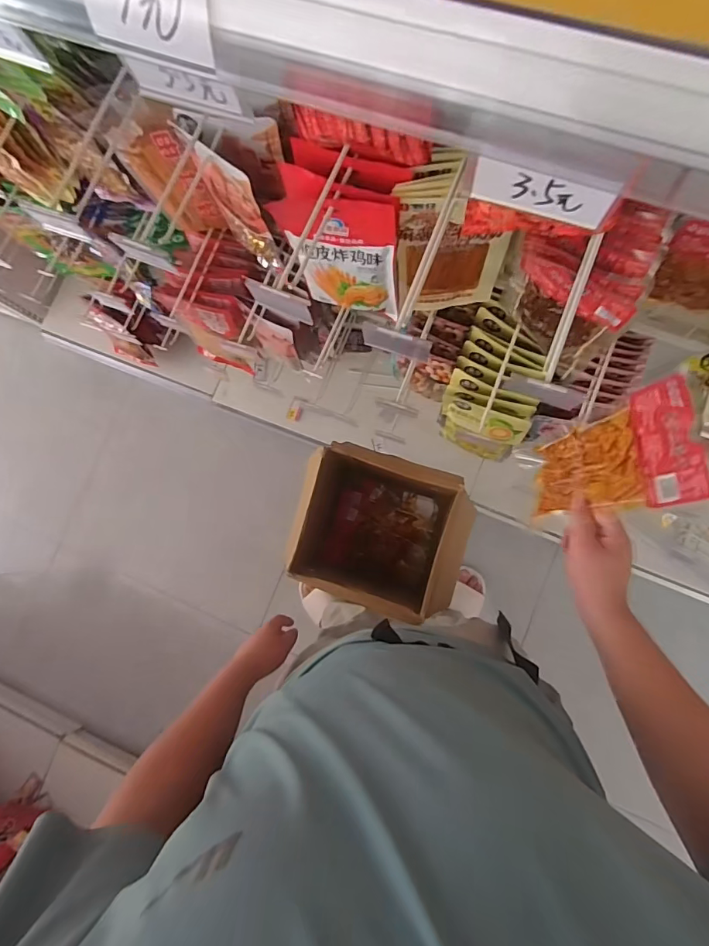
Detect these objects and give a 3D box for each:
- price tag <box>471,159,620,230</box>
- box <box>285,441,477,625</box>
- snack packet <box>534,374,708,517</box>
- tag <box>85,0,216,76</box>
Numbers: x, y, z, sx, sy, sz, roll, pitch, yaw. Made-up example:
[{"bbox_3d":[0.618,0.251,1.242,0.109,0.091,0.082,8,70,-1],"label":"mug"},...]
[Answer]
[{"bbox_3d":[0.099,-0.148,0.243,0.072,0.023,0.005,19,86,7],"label":"price tag"},{"bbox_3d":[0.065,0.127,0.945,0.280,0.339,0.275,16,86,7],"label":"box"},{"bbox_3d":[0.313,-0.018,0.560,0.182,0.024,0.145,-19,55,44],"label":"snack packet"},{"bbox_3d":[-0.100,-0.222,0.220,0.070,0.038,0.004,22,56,8],"label":"tag"}]

